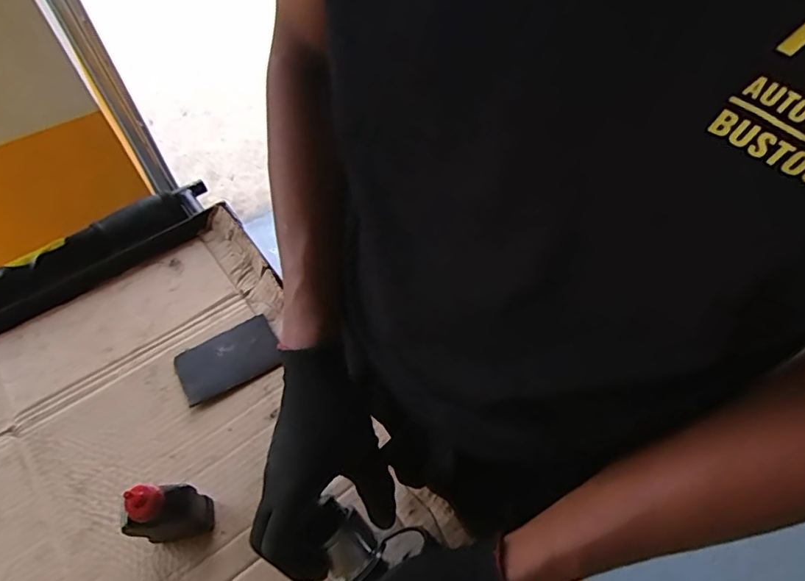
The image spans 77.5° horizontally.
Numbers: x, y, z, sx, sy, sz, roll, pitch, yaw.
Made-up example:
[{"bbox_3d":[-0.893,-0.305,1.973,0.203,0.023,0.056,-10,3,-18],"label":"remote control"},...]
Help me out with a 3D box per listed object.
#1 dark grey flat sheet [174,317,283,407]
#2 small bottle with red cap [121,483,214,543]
[{"bbox_3d":[-0.204,0.079,0.584,0.113,0.013,0.071,-25,62,-18],"label":"dark grey flat sheet"},{"bbox_3d":[-0.204,0.199,0.437,0.056,0.124,0.034,-28,60,-17],"label":"small bottle with red cap"}]

